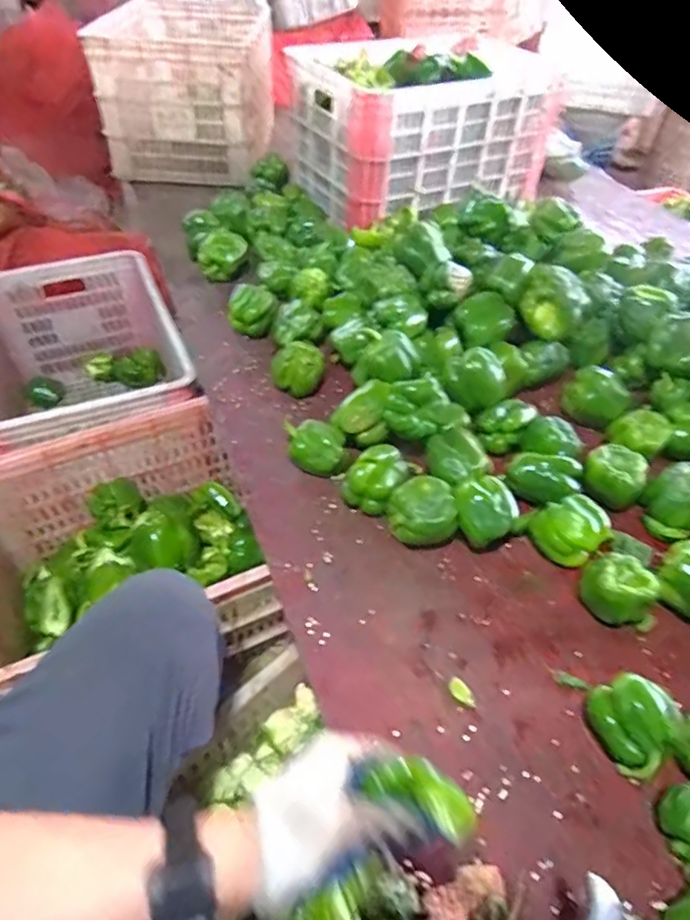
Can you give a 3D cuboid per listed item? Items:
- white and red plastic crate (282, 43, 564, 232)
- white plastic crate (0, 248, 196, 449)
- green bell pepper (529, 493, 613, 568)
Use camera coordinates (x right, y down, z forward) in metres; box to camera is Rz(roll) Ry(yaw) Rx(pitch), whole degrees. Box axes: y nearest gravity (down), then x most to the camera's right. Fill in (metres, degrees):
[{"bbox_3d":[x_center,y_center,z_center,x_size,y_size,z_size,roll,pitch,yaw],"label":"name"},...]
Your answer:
[{"bbox_3d":[0.145,-0.740,1.246,0.485,0.229,0.359,-21,52,-21],"label":"white and red plastic crate"},{"bbox_3d":[-0.538,-0.145,1.174,0.391,0.294,0.520,-16,50,-18],"label":"white plastic crate"},{"bbox_3d":[0.265,0.079,0.670,0.067,0.061,0.076,-35,58,-30],"label":"green bell pepper"}]

